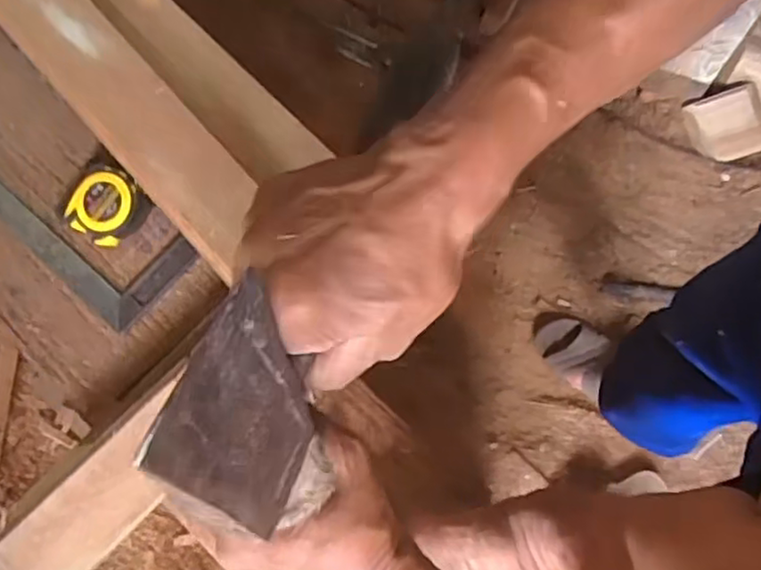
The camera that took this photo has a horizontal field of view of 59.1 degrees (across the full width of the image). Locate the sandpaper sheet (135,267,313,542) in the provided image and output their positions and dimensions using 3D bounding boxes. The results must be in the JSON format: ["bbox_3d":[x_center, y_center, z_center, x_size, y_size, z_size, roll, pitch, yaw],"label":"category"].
[{"bbox_3d":[-0.049,0.052,0.251,0.004,0.100,0.071,9,55,19],"label":"sandpaper sheet"}]

